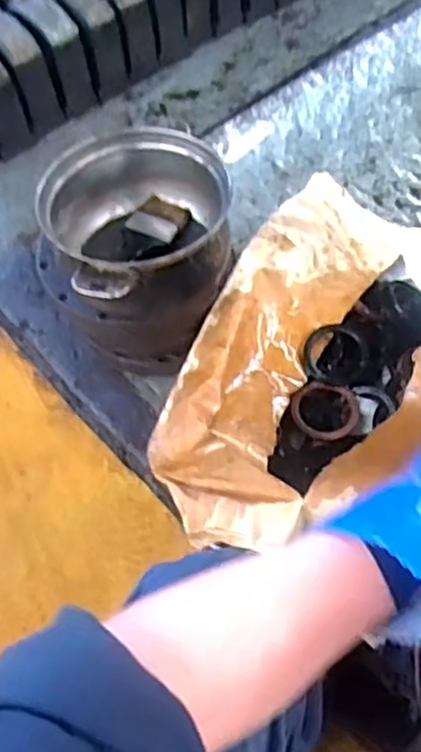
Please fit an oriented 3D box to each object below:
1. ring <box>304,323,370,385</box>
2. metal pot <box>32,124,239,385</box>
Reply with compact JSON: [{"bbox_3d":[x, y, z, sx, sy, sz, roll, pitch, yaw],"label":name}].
[{"bbox_3d":[0.169,-0.030,0.944,0.084,0.016,0.095,27,66,19],"label":"ring"},{"bbox_3d":[-0.093,-0.163,0.935,0.238,0.236,0.227,-33,62,-13],"label":"metal pot"}]

